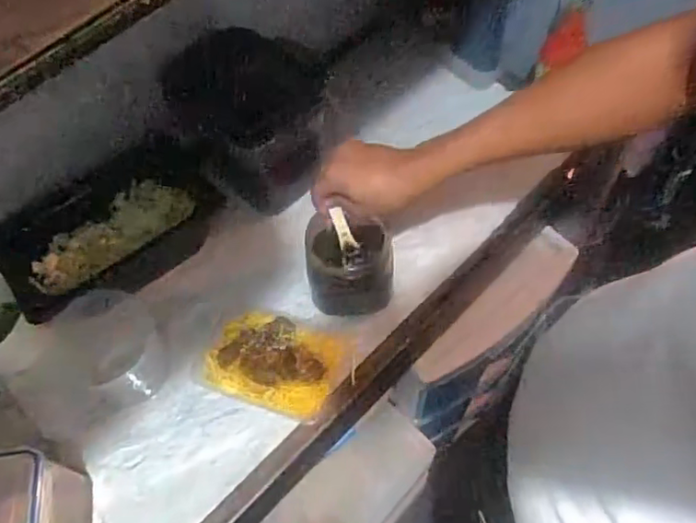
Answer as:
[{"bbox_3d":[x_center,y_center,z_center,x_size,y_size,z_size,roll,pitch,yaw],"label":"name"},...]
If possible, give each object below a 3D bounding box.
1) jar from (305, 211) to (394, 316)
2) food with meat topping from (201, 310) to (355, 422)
[{"bbox_3d":[0.004,0.011,0.730,0.098,0.102,0.081,2,60,5],"label":"jar"},{"bbox_3d":[-0.088,0.116,0.718,0.165,0.046,0.120,14,62,11],"label":"food with meat topping"}]

